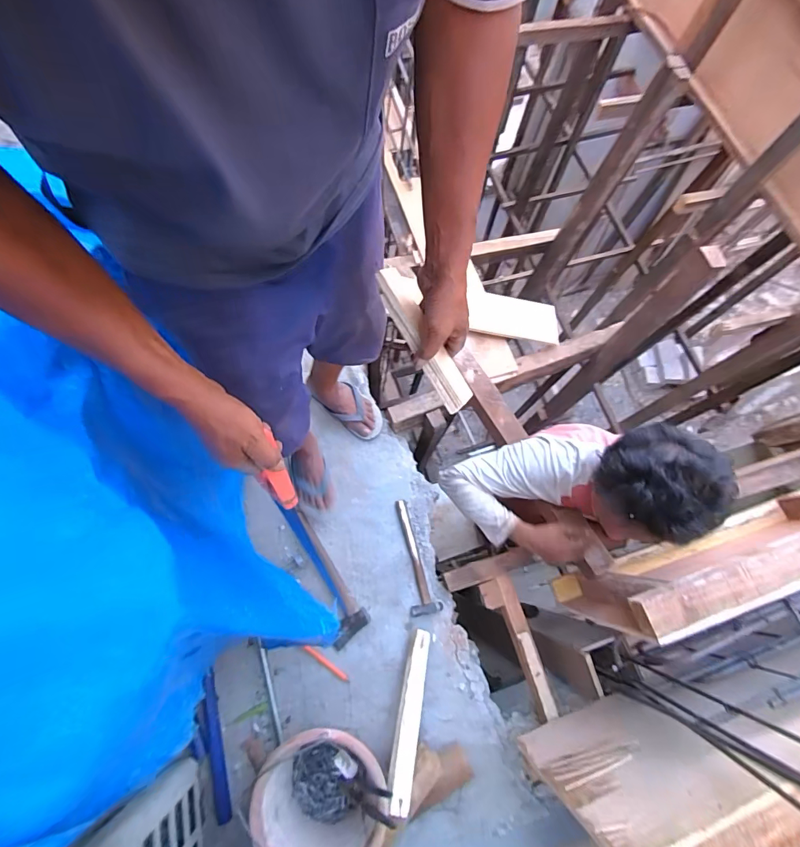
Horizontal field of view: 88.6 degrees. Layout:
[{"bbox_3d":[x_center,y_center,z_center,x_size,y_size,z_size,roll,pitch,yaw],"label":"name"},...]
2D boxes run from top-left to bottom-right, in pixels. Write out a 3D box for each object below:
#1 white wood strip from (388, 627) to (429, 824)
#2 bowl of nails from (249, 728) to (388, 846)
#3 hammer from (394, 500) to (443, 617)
[{"bbox_3d":[0.024,0.630,0.894,0.047,0.029,0.325,10,49,4],"label":"white wood strip"},{"bbox_3d":[-0.151,0.757,0.842,0.244,0.163,0.244,1,72,-3],"label":"bowl of nails"},{"bbox_3d":[0.041,0.344,1.071,0.075,0.023,0.287,-9,73,-7],"label":"hammer"}]

